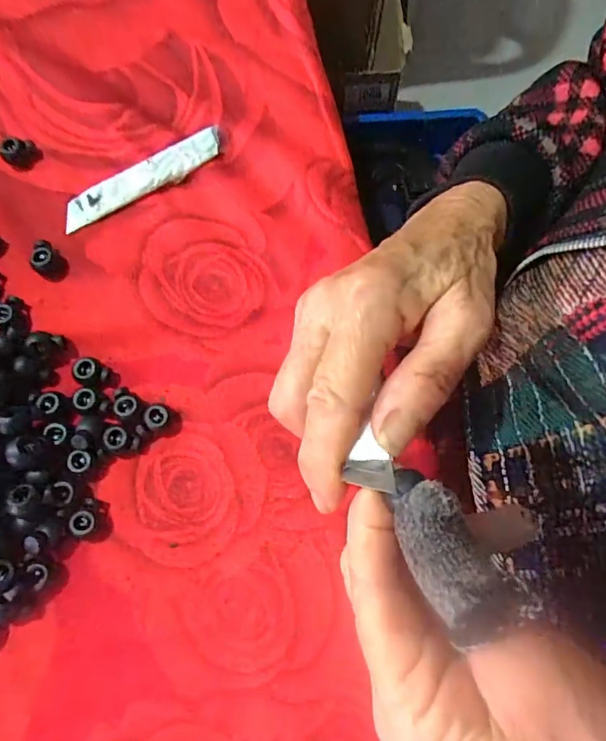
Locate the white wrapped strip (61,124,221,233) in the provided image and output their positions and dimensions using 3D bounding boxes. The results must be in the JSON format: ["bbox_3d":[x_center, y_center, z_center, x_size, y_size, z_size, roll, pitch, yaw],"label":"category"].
[{"bbox_3d":[-0.094,-0.114,0.283,0.102,0.005,0.020,-30,78,-8],"label":"white wrapped strip"}]

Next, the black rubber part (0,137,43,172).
[{"bbox_3d":[-0.167,-0.129,0.283,0.017,0.010,0.019,43,79,9],"label":"black rubber part"}]

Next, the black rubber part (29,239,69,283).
[{"bbox_3d":[-0.141,-0.060,0.265,0.016,0.010,0.021,-41,80,-10],"label":"black rubber part"}]

